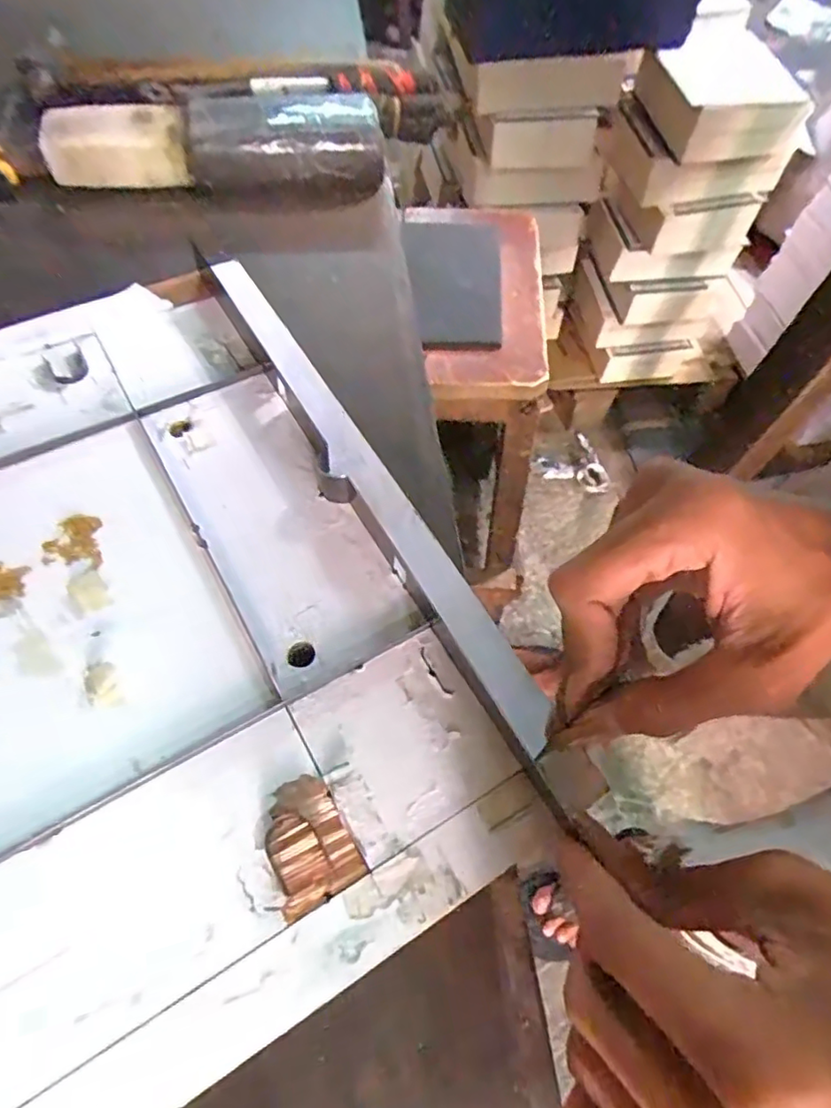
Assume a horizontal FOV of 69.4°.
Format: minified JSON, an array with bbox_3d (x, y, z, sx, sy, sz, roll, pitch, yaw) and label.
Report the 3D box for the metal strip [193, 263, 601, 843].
[{"bbox_3d":[-0.024,-0.038,0.279,0.027,0.010,0.329,-27,66,-16],"label":"metal strip"}]

